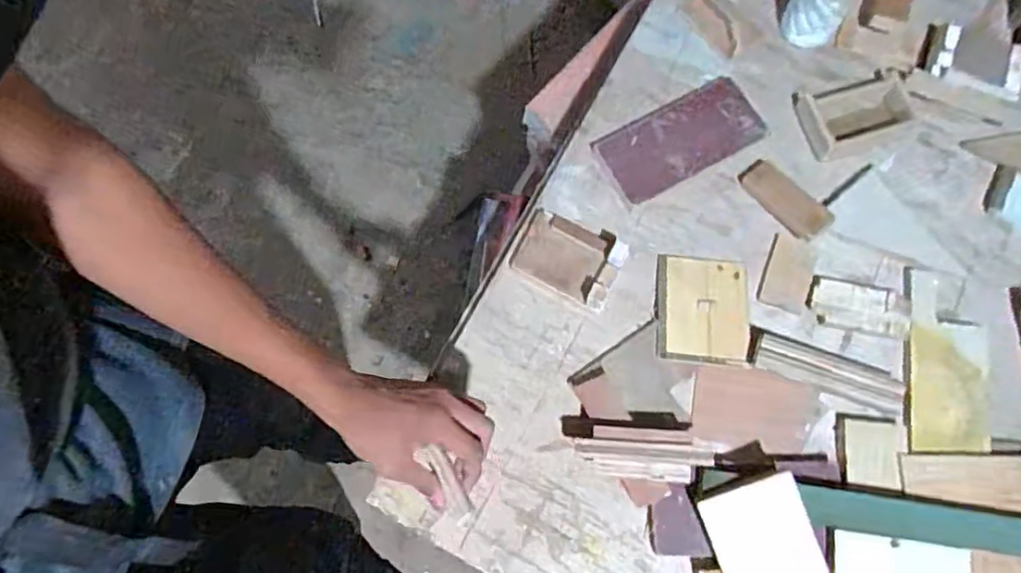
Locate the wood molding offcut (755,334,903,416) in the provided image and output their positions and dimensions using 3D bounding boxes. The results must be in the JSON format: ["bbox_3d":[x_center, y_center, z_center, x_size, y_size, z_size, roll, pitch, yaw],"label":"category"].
[{"bbox_3d":[0.338,0.092,0.651,0.155,0.015,0.039,19,75,5],"label":"wood molding offcut"}]

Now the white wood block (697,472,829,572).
[{"bbox_3d":[0.248,0.250,0.598,0.097,0.012,0.122,-20,91,7],"label":"white wood block"}]

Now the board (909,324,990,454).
[{"bbox_3d":[0.473,0.109,0.661,0.088,0.010,0.146,12,75,3],"label":"board"}]

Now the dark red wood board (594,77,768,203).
[{"bbox_3d":[0.203,-0.177,0.735,0.185,0.014,0.096,-28,75,1],"label":"dark red wood board"}]

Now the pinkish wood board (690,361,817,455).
[{"bbox_3d":[0.262,0.136,0.672,0.131,0.013,0.087,11,103,0],"label":"pinkish wood board"}]

